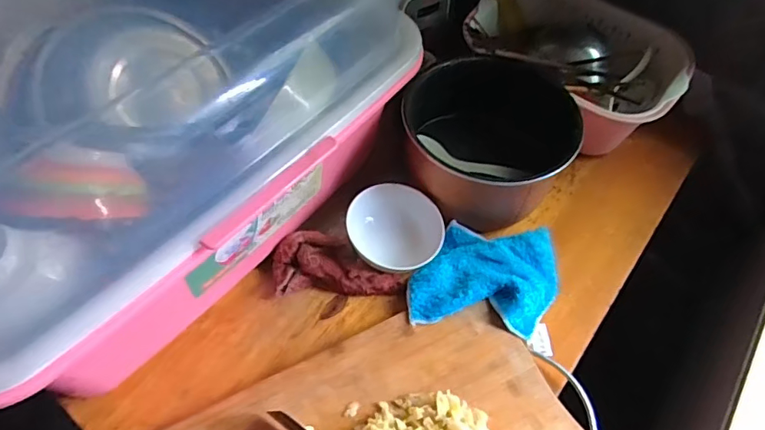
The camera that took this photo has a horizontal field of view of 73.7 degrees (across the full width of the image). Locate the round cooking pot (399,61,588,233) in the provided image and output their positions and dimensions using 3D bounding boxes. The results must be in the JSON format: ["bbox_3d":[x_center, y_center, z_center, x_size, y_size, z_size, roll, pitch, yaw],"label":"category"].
[{"bbox_3d":[0.131,-0.095,0.666,0.205,0.121,0.198,2,58,-3],"label":"round cooking pot"}]

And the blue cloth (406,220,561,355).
[{"bbox_3d":[0.126,0.072,0.610,0.172,0.041,0.144,11,58,2],"label":"blue cloth"}]

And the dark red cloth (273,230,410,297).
[{"bbox_3d":[-0.050,0.059,0.608,0.154,0.038,0.067,1,58,-4],"label":"dark red cloth"}]

